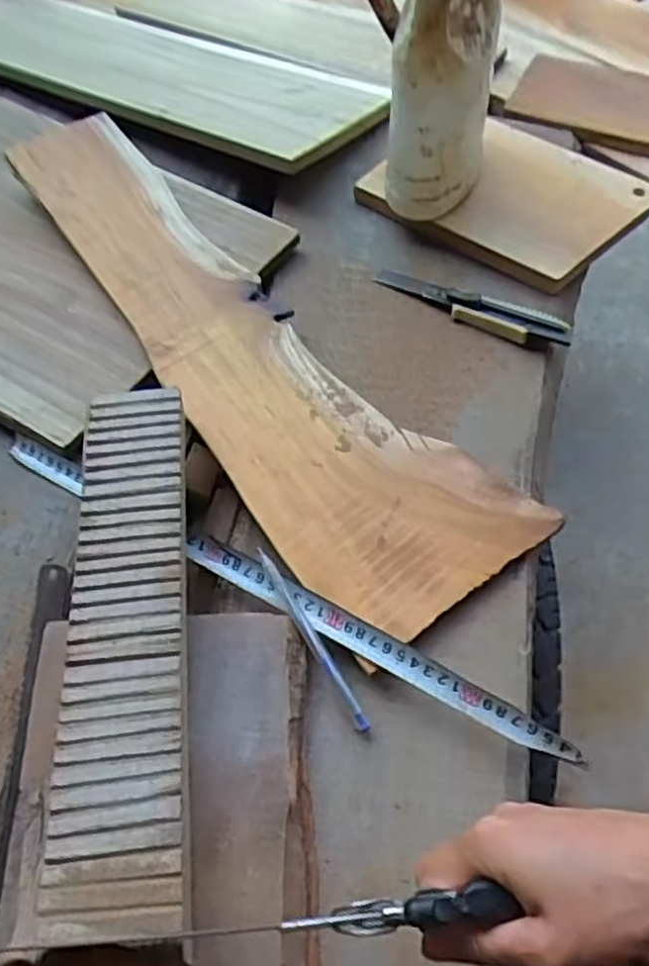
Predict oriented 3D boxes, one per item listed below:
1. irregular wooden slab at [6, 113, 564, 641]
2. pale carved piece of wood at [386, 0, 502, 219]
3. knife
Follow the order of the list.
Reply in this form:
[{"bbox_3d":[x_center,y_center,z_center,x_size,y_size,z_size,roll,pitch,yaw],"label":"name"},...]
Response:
[{"bbox_3d":[-0.085,-0.124,0.605,0.172,0.039,0.594,-37,67,-17],"label":"irregular wooden slab"},{"bbox_3d":[0.102,-0.339,0.614,0.085,0.256,0.084,8,62,5],"label":"pale carved piece of wood"},{"bbox_3d":[0.129,-0.158,0.642,0.180,0.020,0.035,22,64,12],"label":"knife"}]

